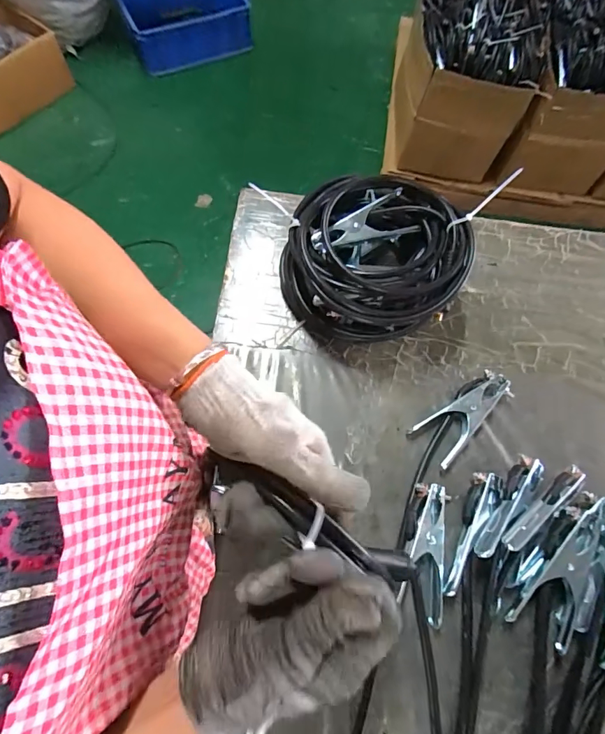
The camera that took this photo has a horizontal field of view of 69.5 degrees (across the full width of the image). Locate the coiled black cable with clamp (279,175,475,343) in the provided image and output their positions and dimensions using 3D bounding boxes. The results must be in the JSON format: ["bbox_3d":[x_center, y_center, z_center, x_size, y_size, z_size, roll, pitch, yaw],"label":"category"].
[{"bbox_3d":[0.086,-0.130,0.538,0.200,0.103,0.190,1,69,-2],"label":"coiled black cable with clamp"}]

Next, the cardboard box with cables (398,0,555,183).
[{"bbox_3d":[0.481,-0.862,1.294,0.368,0.425,0.363,12,69,2],"label":"cardboard box with cables"}]

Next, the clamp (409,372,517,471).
[{"bbox_3d":[0.192,0.054,0.514,0.128,0.020,0.055,-39,75,-16],"label":"clamp"}]

